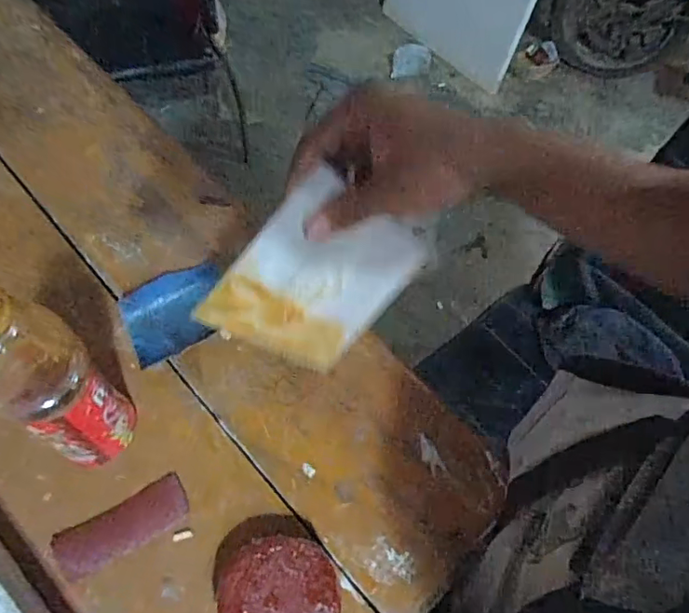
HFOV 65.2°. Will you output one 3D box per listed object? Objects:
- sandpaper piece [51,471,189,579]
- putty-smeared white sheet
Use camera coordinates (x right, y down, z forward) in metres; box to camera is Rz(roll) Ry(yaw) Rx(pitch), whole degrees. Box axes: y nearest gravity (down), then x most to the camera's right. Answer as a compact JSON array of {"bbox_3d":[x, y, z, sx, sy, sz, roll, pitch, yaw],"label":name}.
[{"bbox_3d":[-0.175,0.175,0.428,0.100,0.004,0.039,-25,64,-20],"label":"sandpaper piece"},{"bbox_3d":[-0.015,-0.019,0.384,0.131,0.136,0.009,-47,48,12],"label":"putty-smeared white sheet"}]

